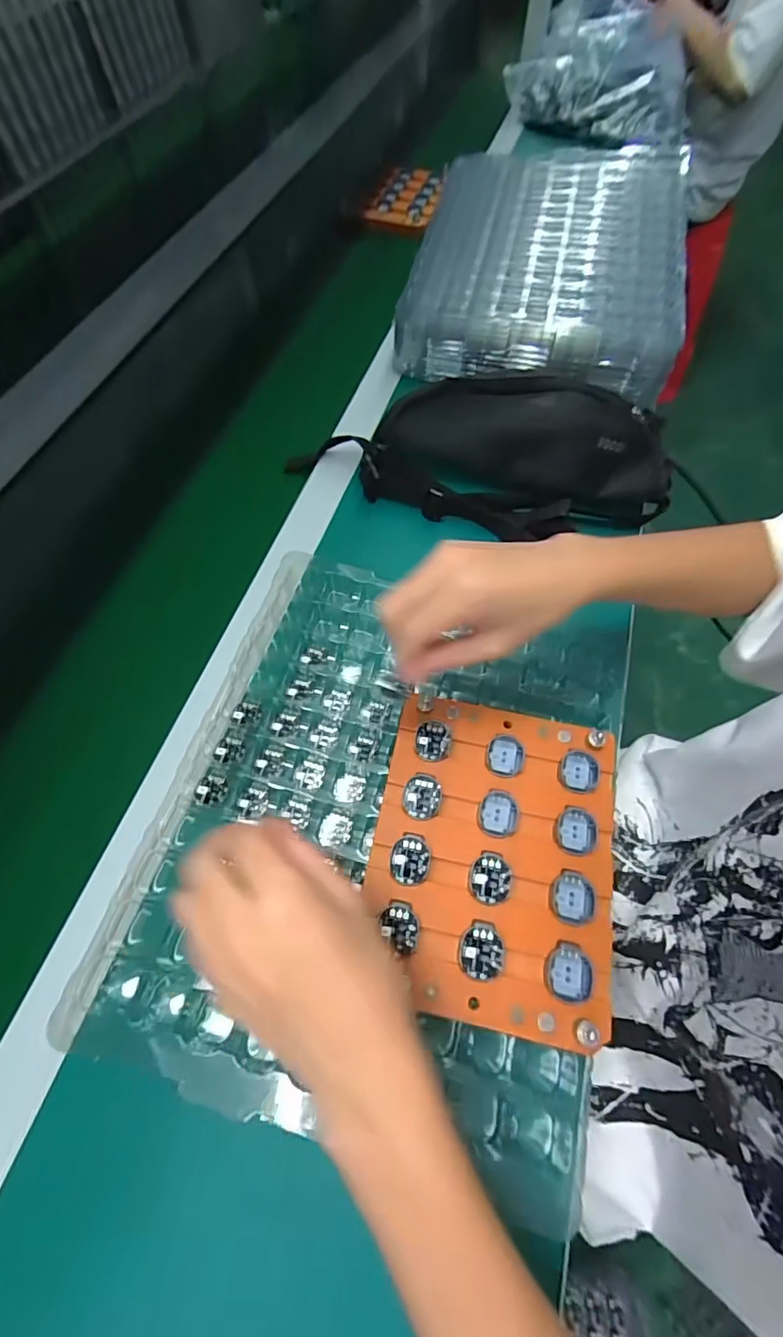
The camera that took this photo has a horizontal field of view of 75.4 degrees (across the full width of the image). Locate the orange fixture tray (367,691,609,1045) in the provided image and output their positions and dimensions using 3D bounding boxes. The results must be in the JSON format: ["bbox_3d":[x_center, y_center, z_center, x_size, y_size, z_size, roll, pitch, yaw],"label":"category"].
[{"bbox_3d":[0.064,0.112,0.321,0.146,0.014,0.186,12,66,4],"label":"orange fixture tray"}]

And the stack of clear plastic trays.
[{"bbox_3d":[0.197,-0.506,0.633,0.299,0.090,0.430,14,66,5],"label":"stack of clear plastic trays"}]

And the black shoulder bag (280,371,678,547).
[{"bbox_3d":[0.080,-0.209,0.489,0.365,0.078,0.134,6,65,2],"label":"black shoulder bag"}]

